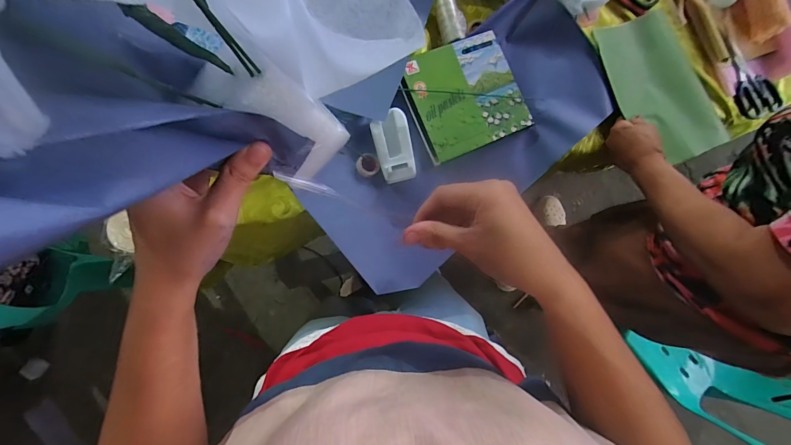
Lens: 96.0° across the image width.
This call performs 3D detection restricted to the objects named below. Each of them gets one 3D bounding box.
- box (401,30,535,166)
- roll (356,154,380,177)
[{"bbox_3d":[0.110,-0.201,0.561,0.178,0.022,0.166,-23,85,-7],"label":"box"},{"bbox_3d":[-0.042,-0.087,0.534,0.035,0.015,0.035,1,83,-5],"label":"roll"}]

